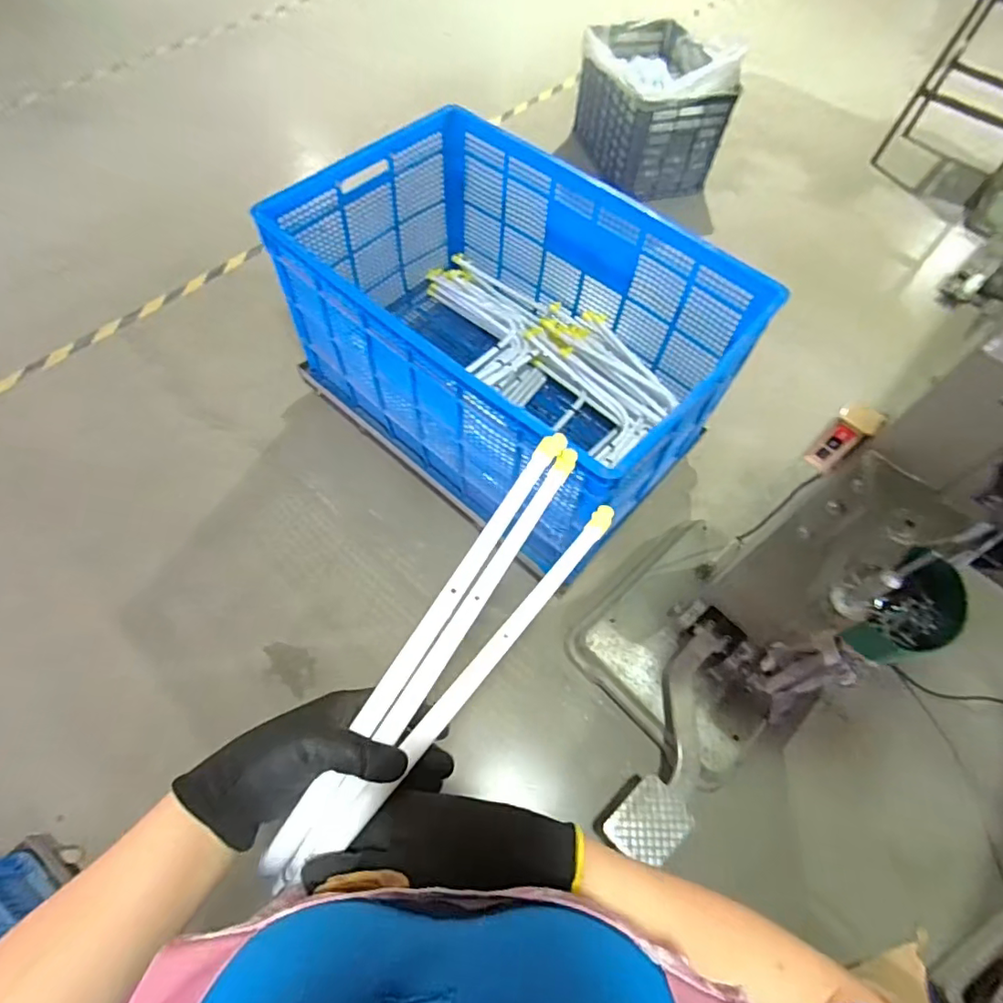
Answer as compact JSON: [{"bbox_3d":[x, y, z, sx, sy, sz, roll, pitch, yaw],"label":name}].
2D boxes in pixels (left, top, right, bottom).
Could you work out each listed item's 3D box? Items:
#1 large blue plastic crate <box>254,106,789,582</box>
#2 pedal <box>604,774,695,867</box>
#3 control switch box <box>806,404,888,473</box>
[{"bbox_3d":[0.017,-0.437,1.507,1.078,0.581,0.722,38,66,16],"label":"large blue plastic crate"},{"bbox_3d":[0.310,0.673,1.171,0.155,0.049,0.131,-40,71,-22],"label":"pedal"},{"bbox_3d":[0.496,-0.090,0.821,0.053,0.120,0.042,35,65,15],"label":"control switch box"}]

